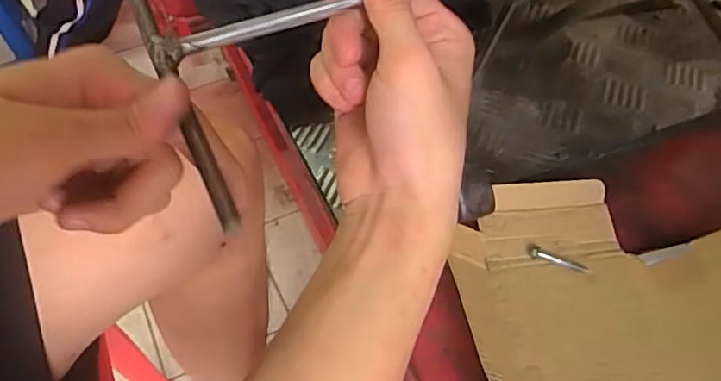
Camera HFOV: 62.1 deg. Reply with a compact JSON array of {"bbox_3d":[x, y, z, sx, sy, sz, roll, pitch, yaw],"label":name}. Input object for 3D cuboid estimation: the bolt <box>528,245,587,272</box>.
[{"bbox_3d":[0.143,0.049,0.433,0.043,0.006,0.010,15,53,12],"label":"bolt"}]

